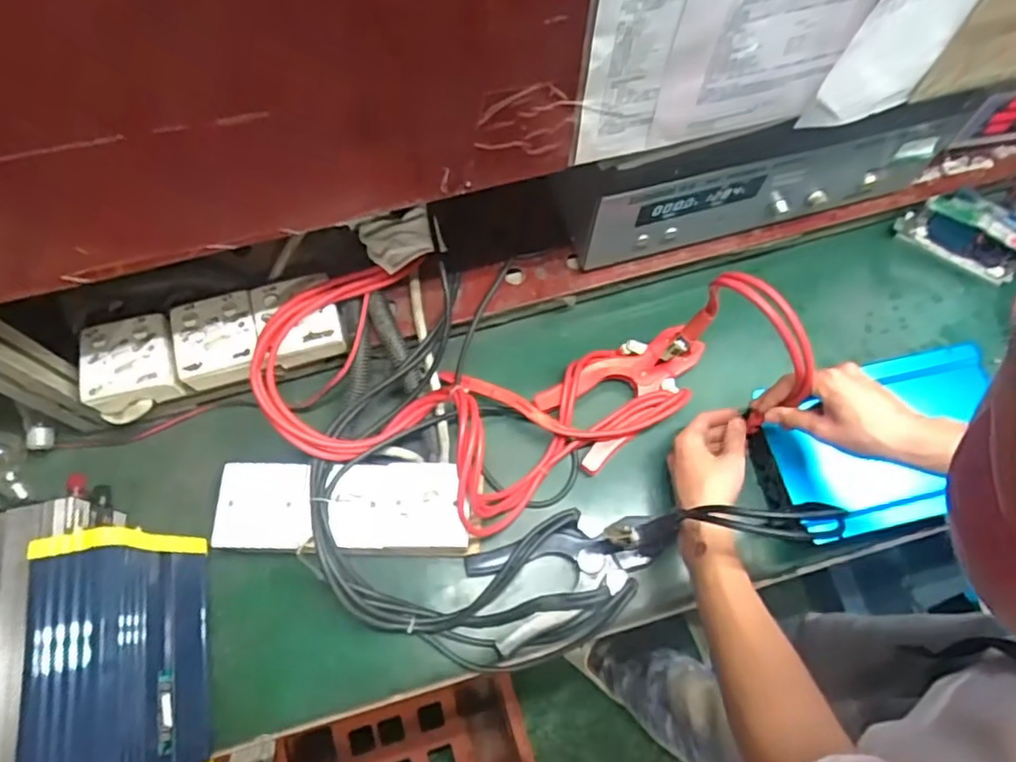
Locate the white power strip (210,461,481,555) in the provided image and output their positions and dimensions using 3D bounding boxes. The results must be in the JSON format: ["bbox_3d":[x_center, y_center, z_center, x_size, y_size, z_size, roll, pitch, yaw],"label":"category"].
[{"bbox_3d":[-0.169,0.133,0.665,0.259,0.039,0.090,0,70,-1],"label":"white power strip"}]

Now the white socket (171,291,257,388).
[{"bbox_3d":[-0.316,-0.042,0.698,0.087,0.046,0.092,-12,71,-6],"label":"white socket"}]

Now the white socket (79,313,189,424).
[{"bbox_3d":[-0.404,-0.017,0.684,0.093,0.048,0.094,-17,71,-7],"label":"white socket"}]

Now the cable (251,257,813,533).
[{"bbox_3d":[-0.007,0.005,0.664,0.502,0.230,0.269,-1,70,-6],"label":"cable"}]

